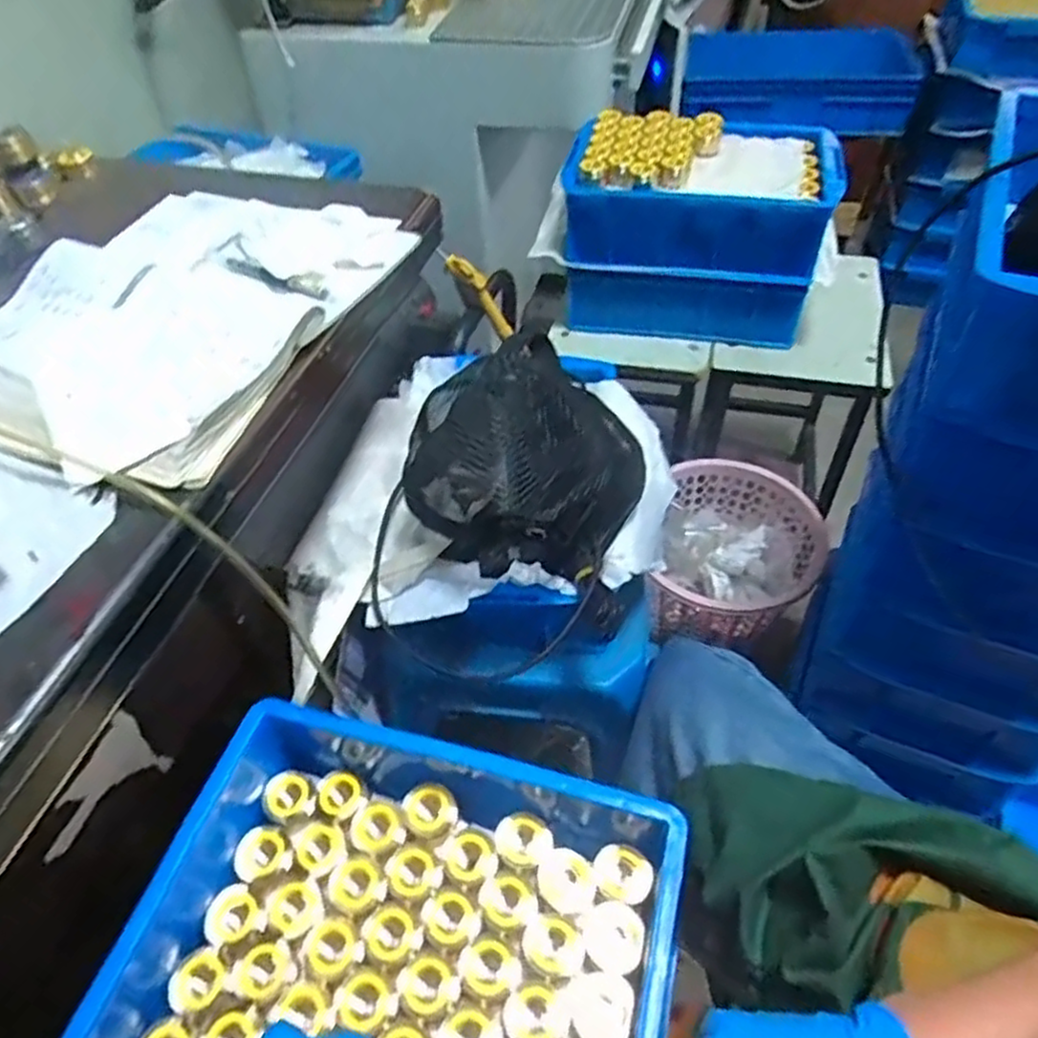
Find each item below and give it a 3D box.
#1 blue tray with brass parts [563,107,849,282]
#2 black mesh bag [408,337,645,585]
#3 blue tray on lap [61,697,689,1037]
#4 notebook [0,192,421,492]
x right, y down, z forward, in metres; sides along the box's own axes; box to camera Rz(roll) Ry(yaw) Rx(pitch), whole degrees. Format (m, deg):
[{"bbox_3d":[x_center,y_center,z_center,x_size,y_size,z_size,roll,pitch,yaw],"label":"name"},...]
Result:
[{"bbox_3d":[0.246,-0.440,0.994,0.347,0.146,0.224,5,50,8],"label":"blue tray with brass parts"},{"bbox_3d":[0.011,-0.060,0.643,0.181,0.158,0.166,13,51,14],"label":"black mesh bag"},{"bbox_3d":[-0.086,0.290,0.488,0.347,0.100,0.259,12,51,13],"label":"blue tray on lap"},{"bbox_3d":[-0.263,-0.177,0.562,0.261,0.035,0.348,18,53,17],"label":"notebook"}]

